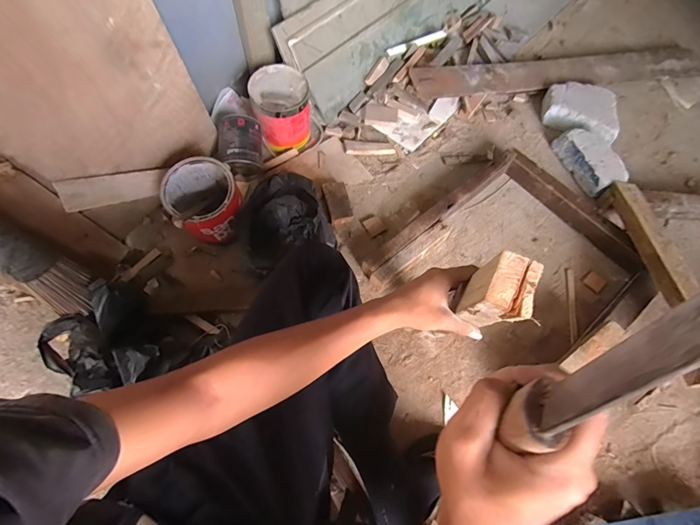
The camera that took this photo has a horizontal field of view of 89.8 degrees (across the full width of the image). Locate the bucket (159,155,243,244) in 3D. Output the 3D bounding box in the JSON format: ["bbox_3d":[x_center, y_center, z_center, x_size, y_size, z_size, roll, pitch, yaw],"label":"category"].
[{"bbox_3d":[-0.327,-0.126,0.810,0.147,0.171,0.152,1,63,-1],"label":"bucket"}]

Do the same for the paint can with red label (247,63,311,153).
[{"bbox_3d":[-0.184,-0.416,0.959,0.149,0.153,0.151,-4,64,-4],"label":"paint can with red label"}]

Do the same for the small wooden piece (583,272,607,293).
[{"bbox_3d":[0.612,0.048,0.876,0.045,0.005,0.042,-37,70,-18],"label":"small wooden piece"}]

